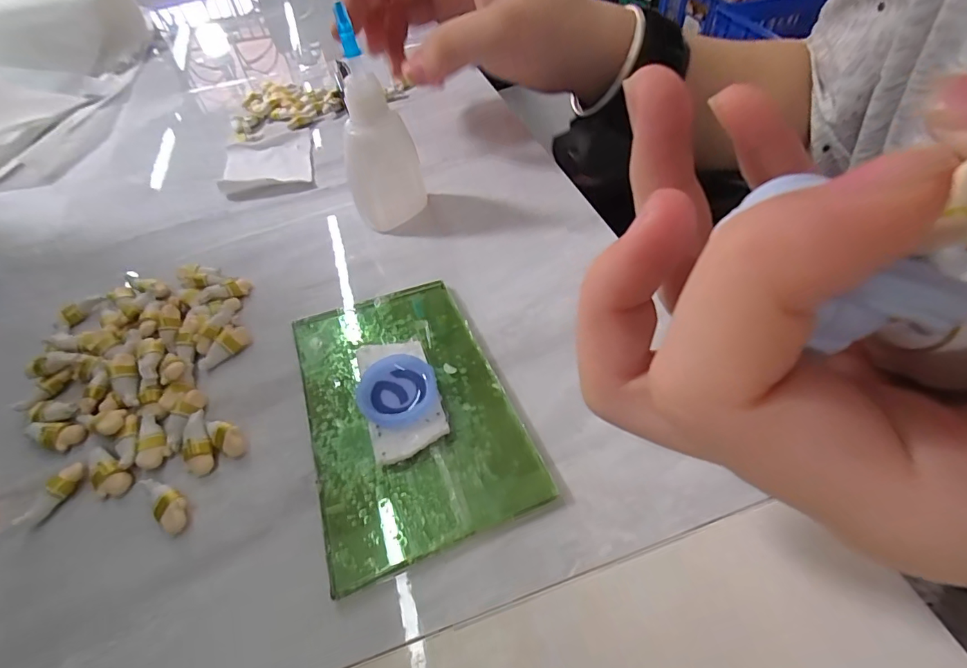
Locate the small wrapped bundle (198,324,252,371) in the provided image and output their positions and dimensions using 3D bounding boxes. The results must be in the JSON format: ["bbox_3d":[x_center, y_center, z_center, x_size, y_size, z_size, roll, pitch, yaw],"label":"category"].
[{"bbox_3d":[-0.103,0.005,0.183,0.009,0.007,0.021,26,58,23],"label":"small wrapped bundle"}]

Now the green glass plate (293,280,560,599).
[{"bbox_3d":[-0.027,0.022,0.163,0.066,0.010,0.103,-19,52,-11],"label":"green glass plate"}]

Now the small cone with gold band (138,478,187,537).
[{"bbox_3d":[-0.099,0.052,0.145,0.021,0.007,0.009,34,61,27],"label":"small cone with gold band"}]

